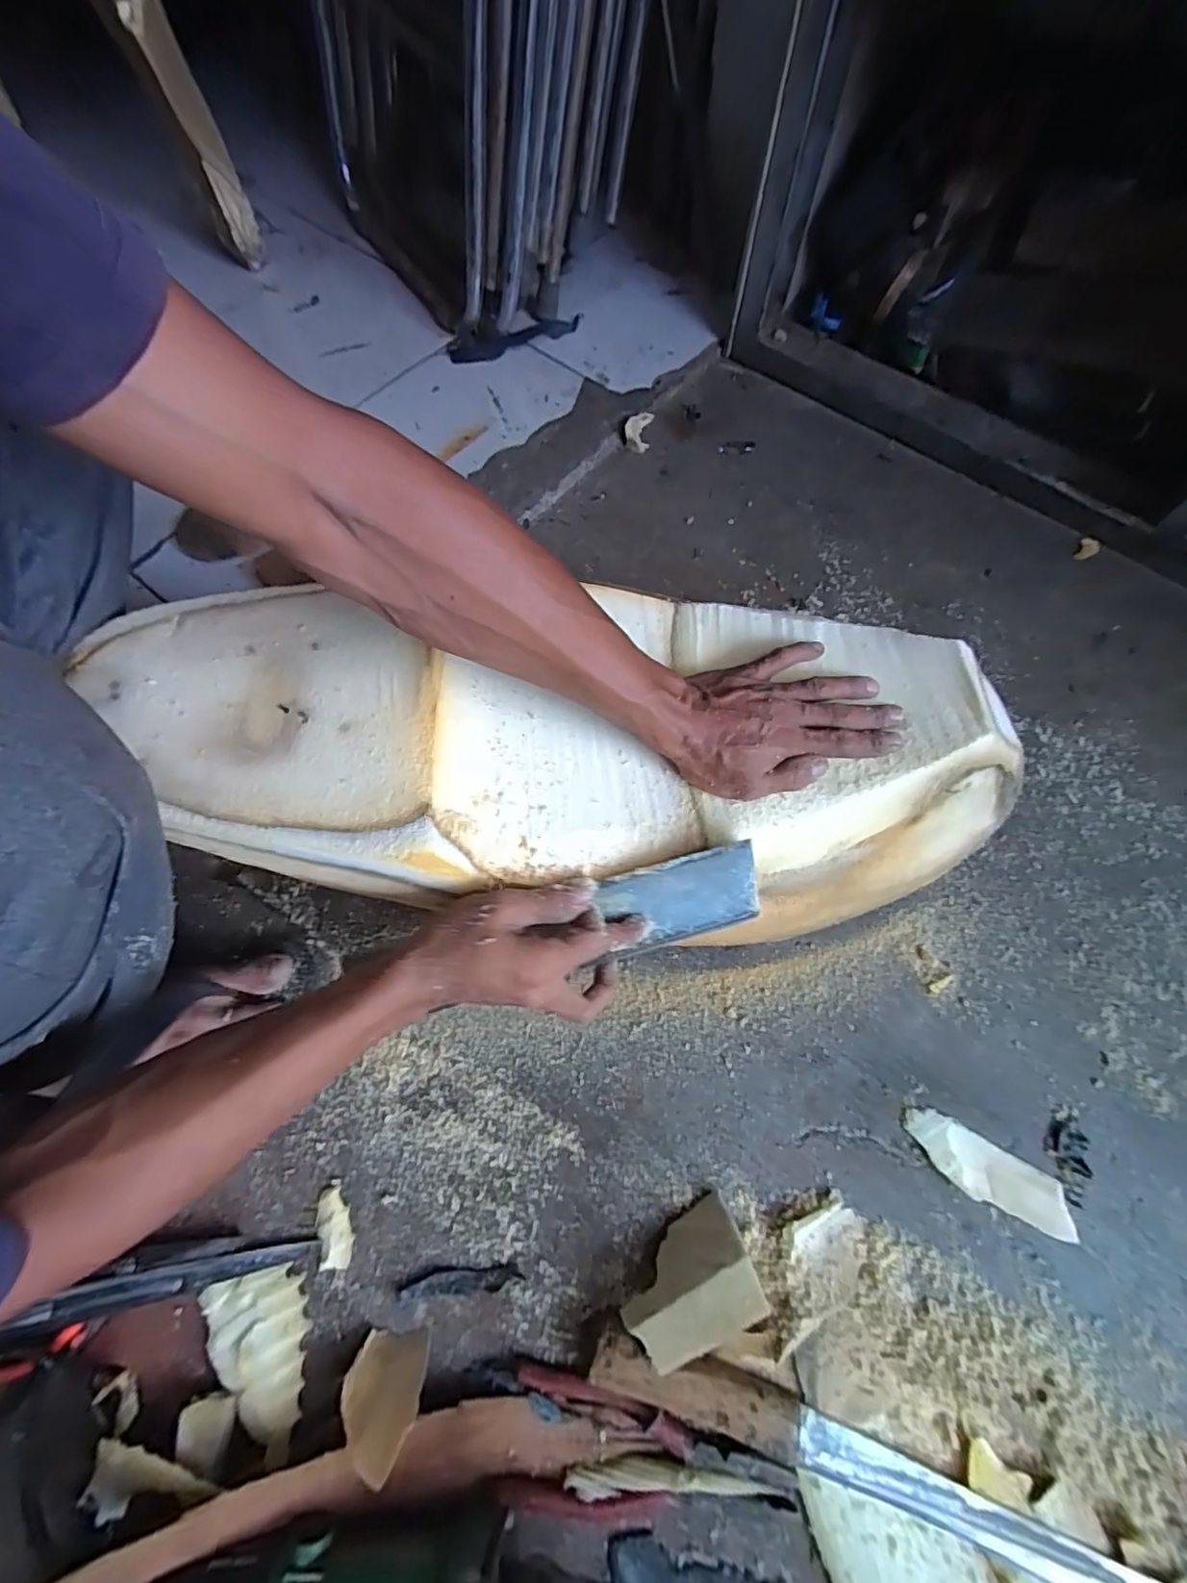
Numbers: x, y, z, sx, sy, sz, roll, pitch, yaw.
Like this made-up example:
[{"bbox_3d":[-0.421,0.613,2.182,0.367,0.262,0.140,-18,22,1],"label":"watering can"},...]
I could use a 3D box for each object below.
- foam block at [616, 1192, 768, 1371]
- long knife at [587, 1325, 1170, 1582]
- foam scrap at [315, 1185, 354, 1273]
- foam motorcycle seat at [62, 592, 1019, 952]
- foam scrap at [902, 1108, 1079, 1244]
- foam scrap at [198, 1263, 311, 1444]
[{"bbox_3d":[0.069,0.357,0.406,0.093,0.037,0.067,-23,71,-9],"label":"foam block"},{"bbox_3d":[0.203,0.457,0.369,0.424,0.022,0.038,18,70,6],"label":"long knife"},{"bbox_3d":[-0.201,0.338,0.433,0.024,0.004,0.052,-15,70,-6],"label":"foam scrap"},{"bbox_3d":[-0.012,-0.038,0.431,0.682,0.120,0.263,5,69,-6],"label":"foam motorcycle seat"},{"bbox_3d":[0.314,0.303,0.446,0.132,0.009,0.042,28,71,10],"label":"foam scrap"},{"bbox_3d":[-0.238,0.397,0.396,0.067,0.010,0.094,-20,71,-8],"label":"foam scrap"}]

